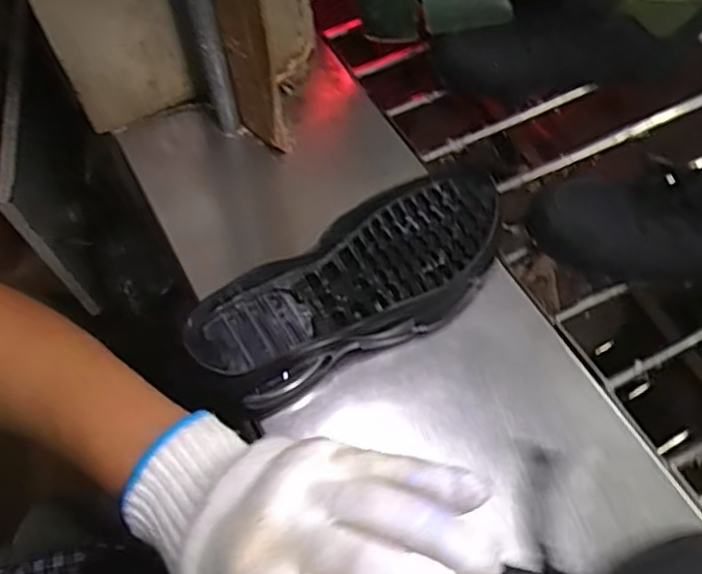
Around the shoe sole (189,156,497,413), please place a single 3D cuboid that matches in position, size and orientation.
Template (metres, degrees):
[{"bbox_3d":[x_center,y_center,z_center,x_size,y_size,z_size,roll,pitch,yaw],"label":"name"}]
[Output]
[{"bbox_3d":[0.009,-0.001,0.538,0.275,0.057,0.112,-35,64,-15],"label":"shoe sole"}]

